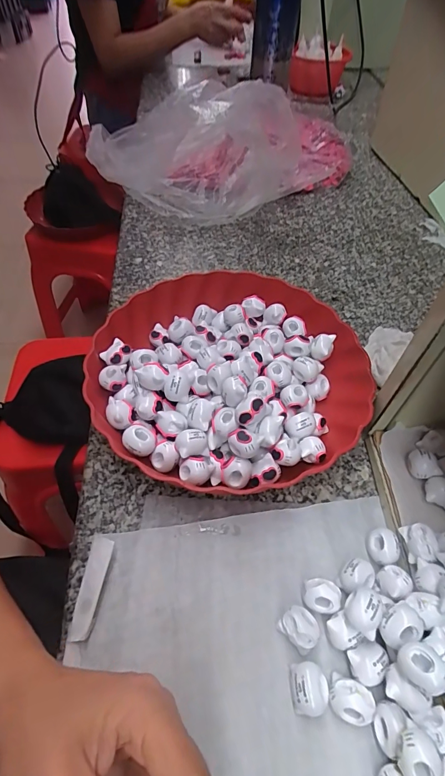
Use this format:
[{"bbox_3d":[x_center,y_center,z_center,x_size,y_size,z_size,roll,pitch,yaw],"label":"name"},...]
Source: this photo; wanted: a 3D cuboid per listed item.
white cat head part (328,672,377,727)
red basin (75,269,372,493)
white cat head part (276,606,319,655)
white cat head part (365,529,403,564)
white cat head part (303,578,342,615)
[{"bbox_3d":[0.077,0.186,0.230,0.026,0.018,0.021,29,54,20],"label":"white cat head part"},{"bbox_3d":[0.008,-0.015,0.360,0.240,0.063,0.242,2,50,-2],"label":"red basin"},{"bbox_3d":[0.051,0.156,0.251,0.020,0.017,0.024,-35,60,-28],"label":"white cat head part"},{"bbox_3d":[0.119,0.117,0.285,0.023,0.014,0.024,2,50,-2],"label":"white cat head part"},{"bbox_3d":[0.067,0.142,0.263,0.024,0.018,0.018,17,51,11],"label":"white cat head part"}]

